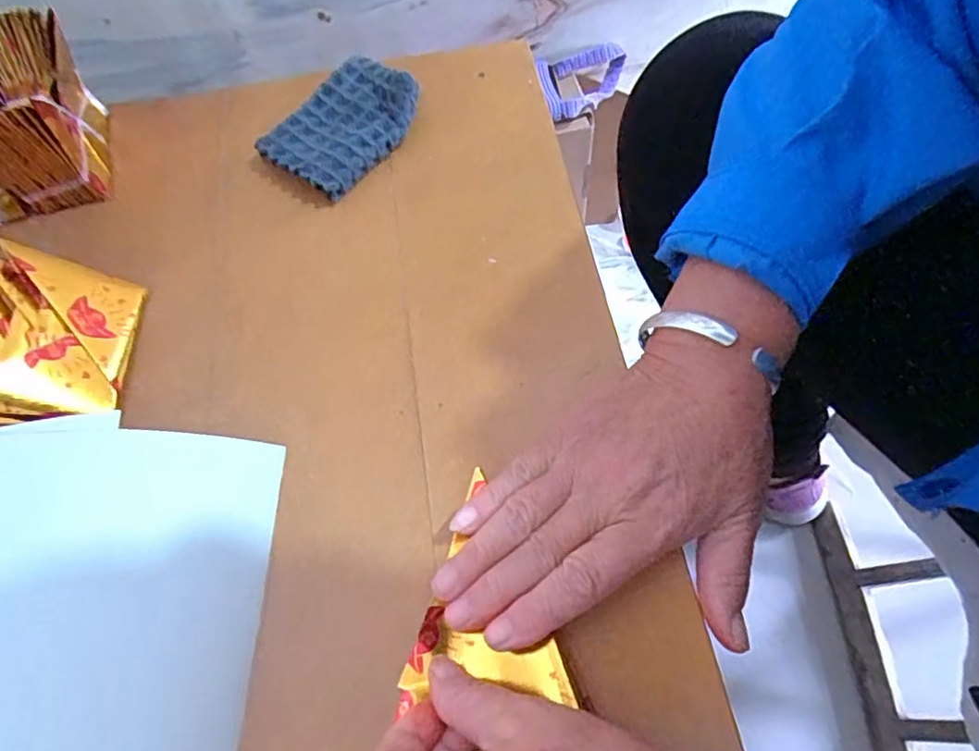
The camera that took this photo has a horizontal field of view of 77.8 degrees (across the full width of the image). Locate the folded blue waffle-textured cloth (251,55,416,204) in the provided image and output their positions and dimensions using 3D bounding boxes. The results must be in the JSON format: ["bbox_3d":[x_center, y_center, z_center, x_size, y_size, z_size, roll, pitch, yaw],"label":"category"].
[{"bbox_3d":[-0.096,-0.170,0.410,0.073,0.027,0.109,34,70,19],"label":"folded blue waffle-textured cloth"}]

